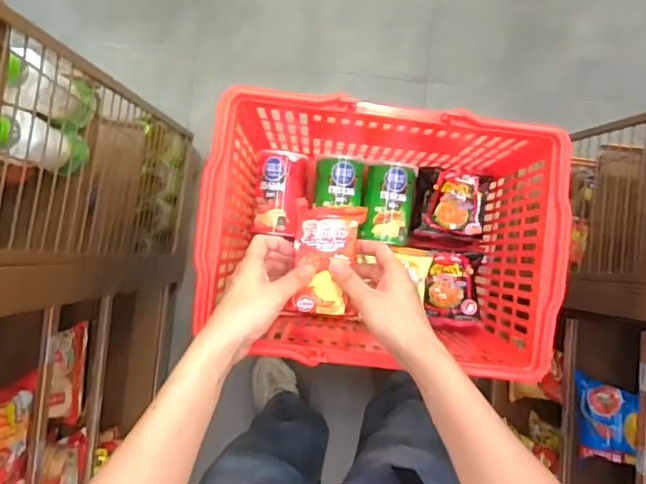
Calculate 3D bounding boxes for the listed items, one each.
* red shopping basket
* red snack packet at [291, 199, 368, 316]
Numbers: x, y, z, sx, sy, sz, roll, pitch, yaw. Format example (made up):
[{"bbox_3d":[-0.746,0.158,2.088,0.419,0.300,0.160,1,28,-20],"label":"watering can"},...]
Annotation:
[{"bbox_3d":[0.063,-0.005,0.738,0.404,0.177,0.292,7,88,-3],"label":"red shopping basket"},{"bbox_3d":[0.003,0.018,0.630,0.069,0.028,0.116,7,93,-3],"label":"red snack packet"}]

